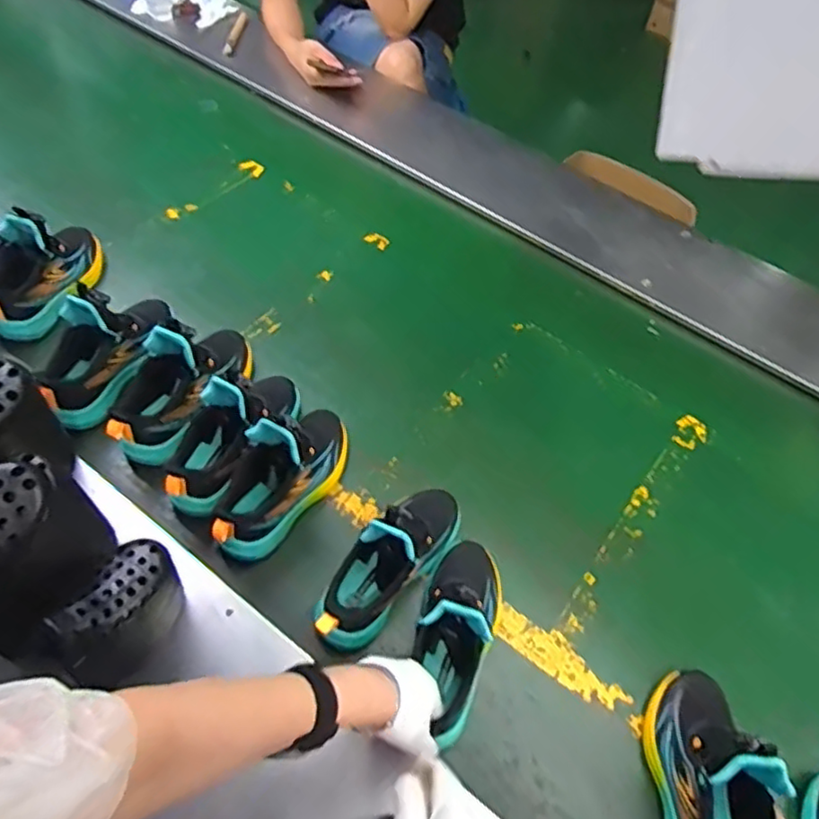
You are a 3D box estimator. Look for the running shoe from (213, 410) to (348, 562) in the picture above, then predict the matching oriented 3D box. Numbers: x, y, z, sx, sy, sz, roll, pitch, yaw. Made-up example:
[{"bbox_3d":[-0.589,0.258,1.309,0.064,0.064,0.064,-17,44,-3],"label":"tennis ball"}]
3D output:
[{"bbox_3d":[-0.151,0.070,0.779,0.083,0.134,0.221,32,59,16],"label":"running shoe"}]

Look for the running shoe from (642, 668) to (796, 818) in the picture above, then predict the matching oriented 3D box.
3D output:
[{"bbox_3d":[0.293,0.359,0.615,0.082,0.138,0.227,6,55,-1],"label":"running shoe"}]

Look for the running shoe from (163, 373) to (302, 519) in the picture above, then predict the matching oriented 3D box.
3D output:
[{"bbox_3d":[-0.216,0.021,0.803,0.079,0.140,0.228,31,56,15],"label":"running shoe"}]

